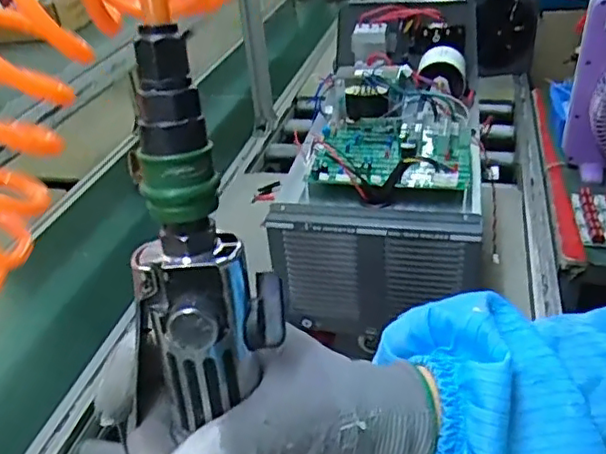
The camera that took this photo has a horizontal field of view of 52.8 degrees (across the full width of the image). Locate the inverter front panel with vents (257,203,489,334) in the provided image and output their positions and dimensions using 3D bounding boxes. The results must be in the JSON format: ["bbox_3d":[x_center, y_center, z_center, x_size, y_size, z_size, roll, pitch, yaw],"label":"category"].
[{"bbox_3d":[0.088,0.059,0.782,0.256,0.179,0.036,2,34,11],"label":"inverter front panel with vents"}]

